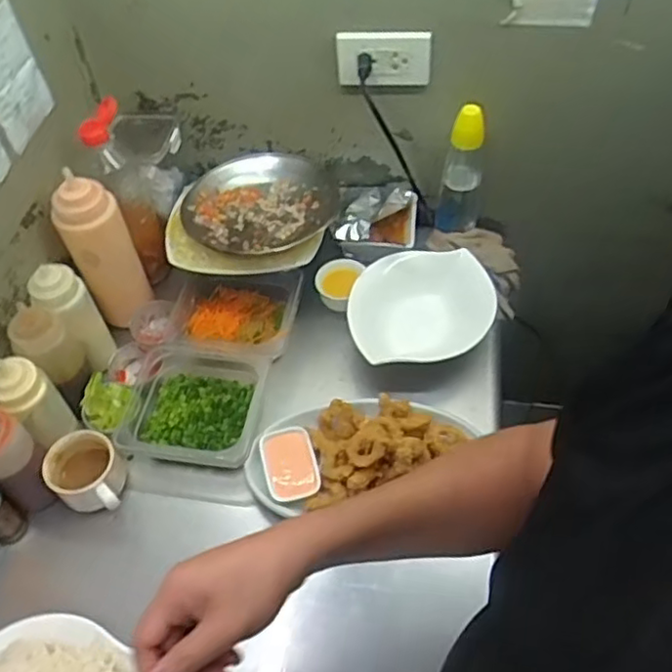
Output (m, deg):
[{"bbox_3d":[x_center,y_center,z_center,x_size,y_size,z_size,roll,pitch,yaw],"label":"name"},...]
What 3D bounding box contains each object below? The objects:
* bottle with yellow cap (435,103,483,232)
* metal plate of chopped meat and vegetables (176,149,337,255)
[{"bbox_3d":[0.187,-0.240,0.938,0.065,0.231,0.063,9,54,8],"label":"bottle with yellow cap"},{"bbox_3d":[-0.106,-0.191,0.929,0.205,0.048,0.192,-1,53,1],"label":"metal plate of chopped meat and vegetables"}]

